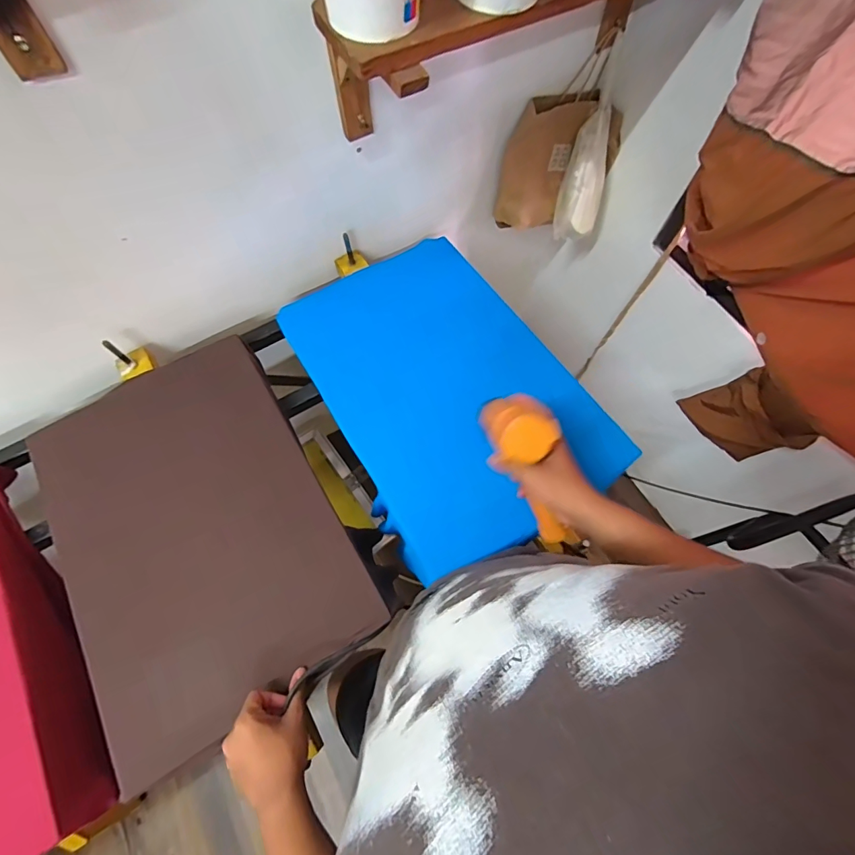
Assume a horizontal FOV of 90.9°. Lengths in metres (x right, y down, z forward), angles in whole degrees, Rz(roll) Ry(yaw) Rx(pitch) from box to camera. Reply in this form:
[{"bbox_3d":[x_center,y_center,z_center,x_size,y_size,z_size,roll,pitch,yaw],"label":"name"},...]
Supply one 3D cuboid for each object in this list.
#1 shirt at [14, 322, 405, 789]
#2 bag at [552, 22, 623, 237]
[{"bbox_3d":[-0.376,0.139,0.667,0.399,0.047,0.586,-31,71,-13],"label":"shirt"},{"bbox_3d":[0.370,-0.625,0.950,0.118,0.384,0.059,-1,45,-1],"label":"bag"}]

